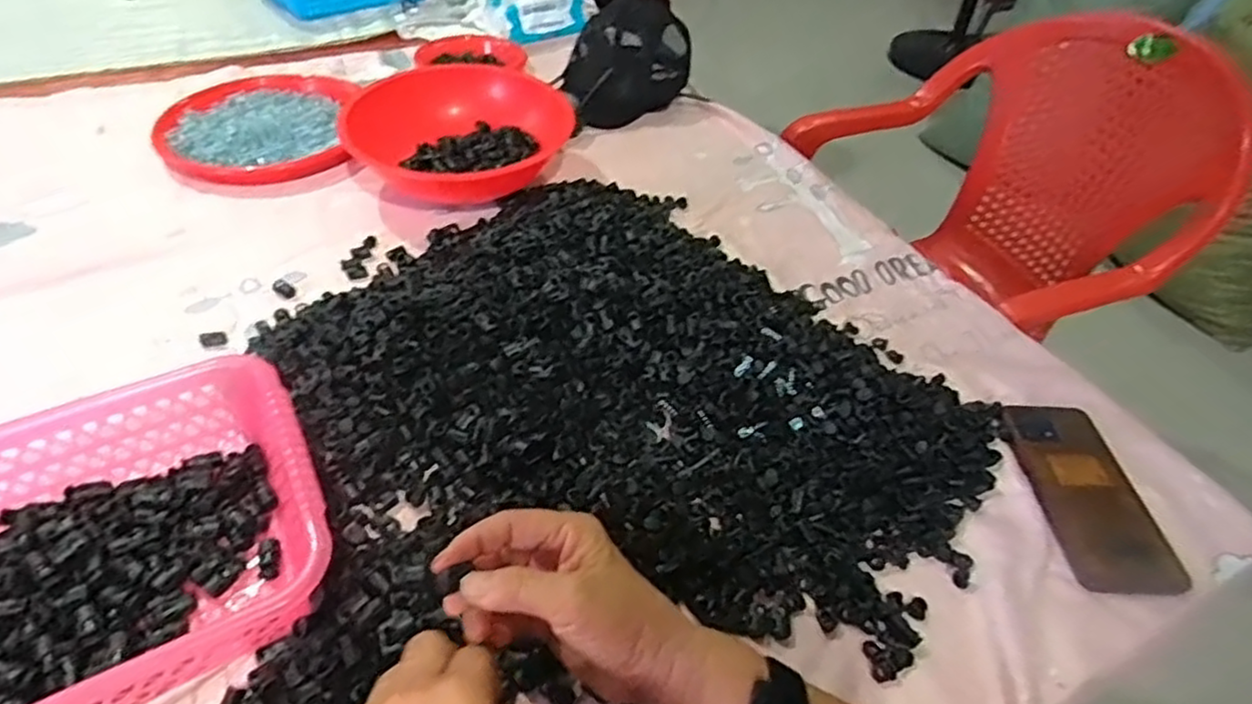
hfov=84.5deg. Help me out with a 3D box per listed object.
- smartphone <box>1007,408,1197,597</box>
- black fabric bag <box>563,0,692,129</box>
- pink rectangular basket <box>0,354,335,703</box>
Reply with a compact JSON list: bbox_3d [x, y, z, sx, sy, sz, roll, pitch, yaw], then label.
[{"bbox_3d":[0.354,0.102,0.526,0.080,0.010,0.158,2,44,-2],"label":"smartphone"},{"bbox_3d":[0.002,-0.407,0.962,0.163,0.114,0.169,9,45,5],"label":"black fabric bag"},{"bbox_3d":[-0.346,0.134,0.412,0.305,0.079,0.198,-21,50,-23],"label":"pink rectangular basket"}]

